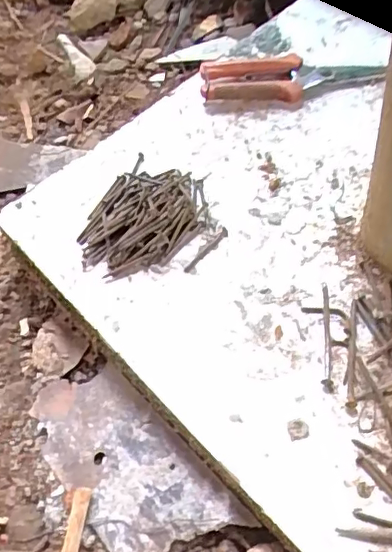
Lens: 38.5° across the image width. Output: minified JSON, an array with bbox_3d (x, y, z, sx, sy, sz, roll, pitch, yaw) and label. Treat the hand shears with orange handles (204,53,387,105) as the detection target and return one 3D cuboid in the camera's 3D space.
[{"bbox_3d":[0.086,-0.177,0.515,0.160,0.023,0.047,0,60,10],"label":"hand shears with orange handles"}]

